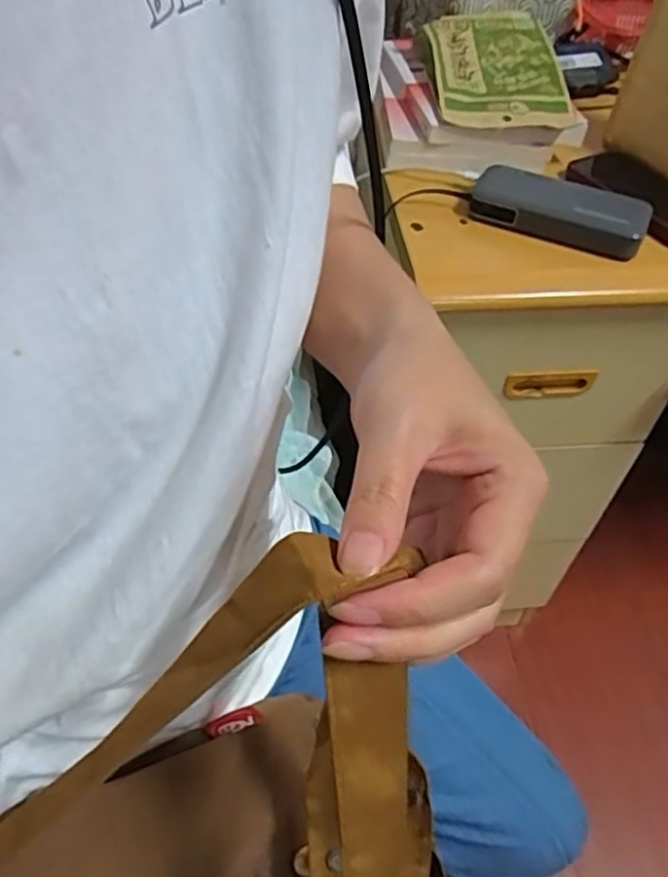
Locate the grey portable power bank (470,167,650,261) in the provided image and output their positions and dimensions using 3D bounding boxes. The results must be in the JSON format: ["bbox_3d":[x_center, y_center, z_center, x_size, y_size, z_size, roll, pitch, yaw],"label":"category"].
[{"bbox_3d":[0.215,-0.219,0.647,0.162,0.034,0.058,16,50,11],"label":"grey portable power bank"}]

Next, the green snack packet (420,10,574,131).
[{"bbox_3d":[0.178,-0.416,0.749,0.143,0.013,0.210,-1,59,-2],"label":"green snack packet"}]

